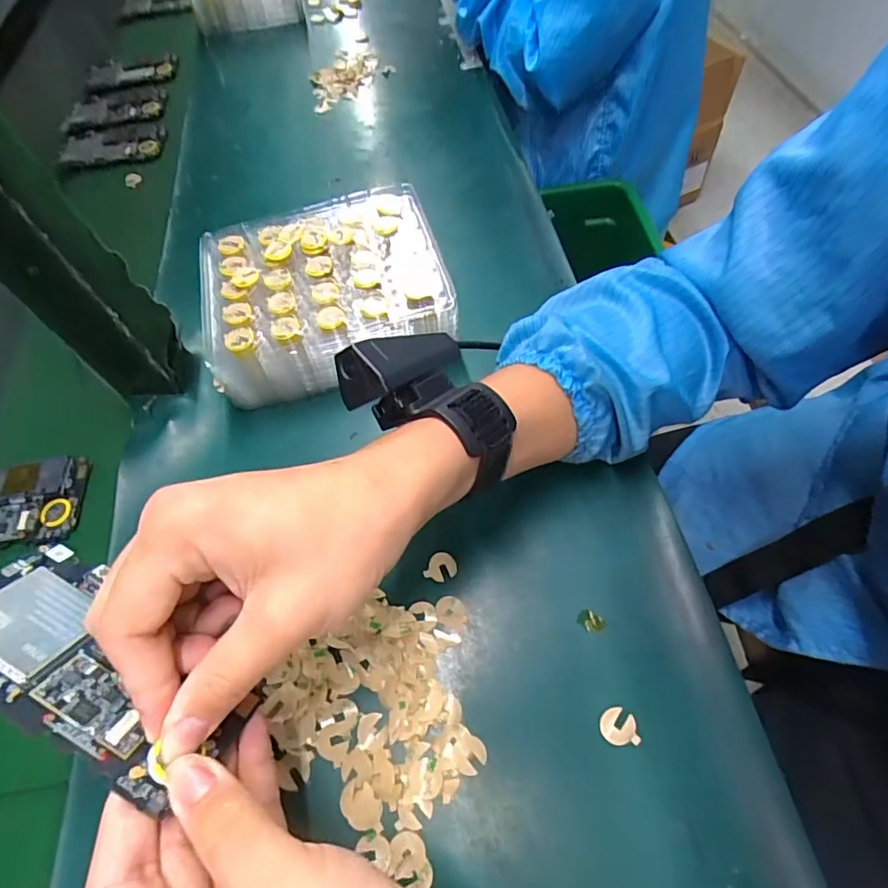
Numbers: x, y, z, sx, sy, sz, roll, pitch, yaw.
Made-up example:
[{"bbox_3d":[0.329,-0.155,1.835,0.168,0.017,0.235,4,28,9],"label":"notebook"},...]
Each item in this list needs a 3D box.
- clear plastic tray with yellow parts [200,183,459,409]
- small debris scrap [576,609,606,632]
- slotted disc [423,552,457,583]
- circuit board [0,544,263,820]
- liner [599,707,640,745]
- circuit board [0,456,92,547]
[{"bbox_3d":[-0.094,-0.120,0.425,0.184,0.068,0.158,-13,60,-3],"label":"clear plastic tray with yellow parts"},{"bbox_3d":[0.084,0.100,0.298,0.014,0.004,0.011,35,67,22],"label":"small debris scrap"},{"bbox_3d":[-0.001,0.076,0.322,0.018,0.004,0.018,-1,64,2],"label":"slotted disc"},{"bbox_3d":[-0.141,0.090,0.215,0.121,0.006,0.062,34,28,3],"label":"circuit board"},{"bbox_3d":[0.090,0.146,0.271,0.018,0.004,0.017,-4,62,7],"label":"liner"},{"bbox_3d":[-0.324,0.045,0.381,0.122,0.010,0.066,-8,59,-1],"label":"circuit board"}]

